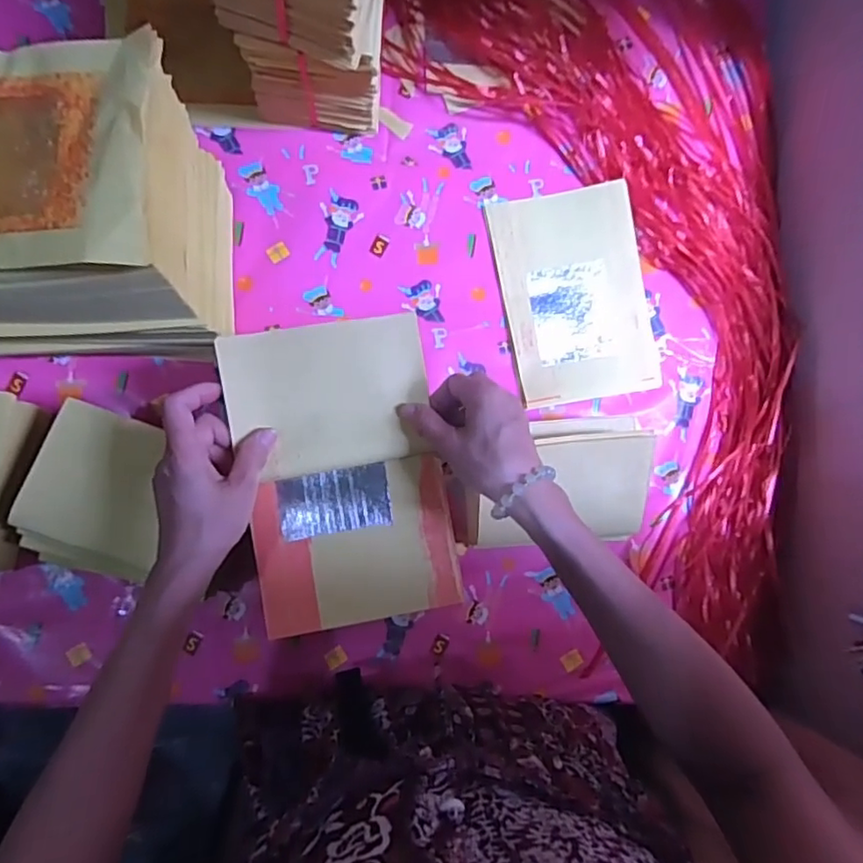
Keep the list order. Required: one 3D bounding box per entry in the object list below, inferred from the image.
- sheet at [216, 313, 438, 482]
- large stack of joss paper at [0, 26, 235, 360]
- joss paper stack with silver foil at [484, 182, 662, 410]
[{"bbox_3d":[-0.079,-0.028,0.469,0.152,0.024,0.114,-10,88,-6],"label":"sheet"},{"bbox_3d":[-0.300,-0.171,0.472,0.230,0.199,0.180,-1,87,-6],"label":"large stack of joss paper"},{"bbox_3d":[0.159,-0.152,0.652,0.156,0.018,0.230,-10,88,-6],"label":"joss paper stack with silver foil"}]

